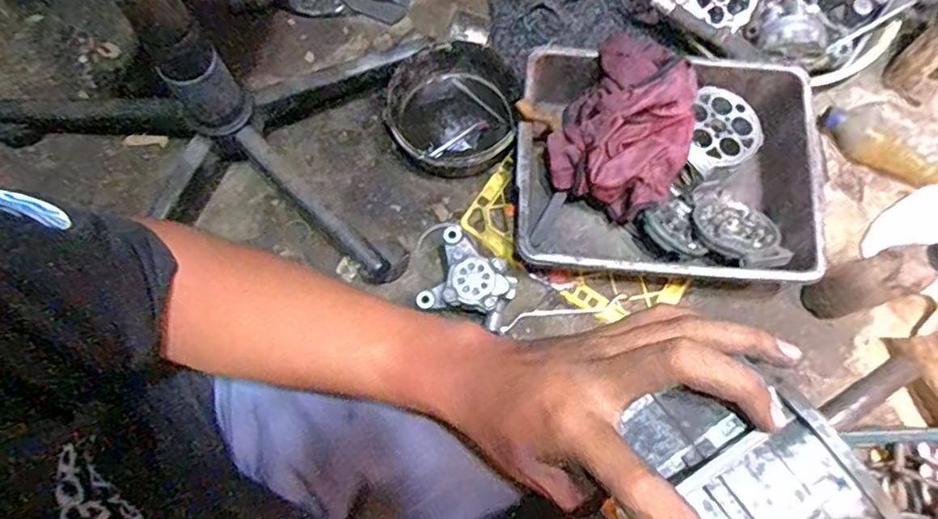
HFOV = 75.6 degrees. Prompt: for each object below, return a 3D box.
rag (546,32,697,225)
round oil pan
[{"bbox_3d":[0.211,-0.173,0.793,0.173,0.153,0.184,32,78,8],"label":"rag"},{"bbox_3d":[-0.029,-0.217,0.908,0.188,0.096,0.192,-4,75,-1],"label":"round oil pan"}]

